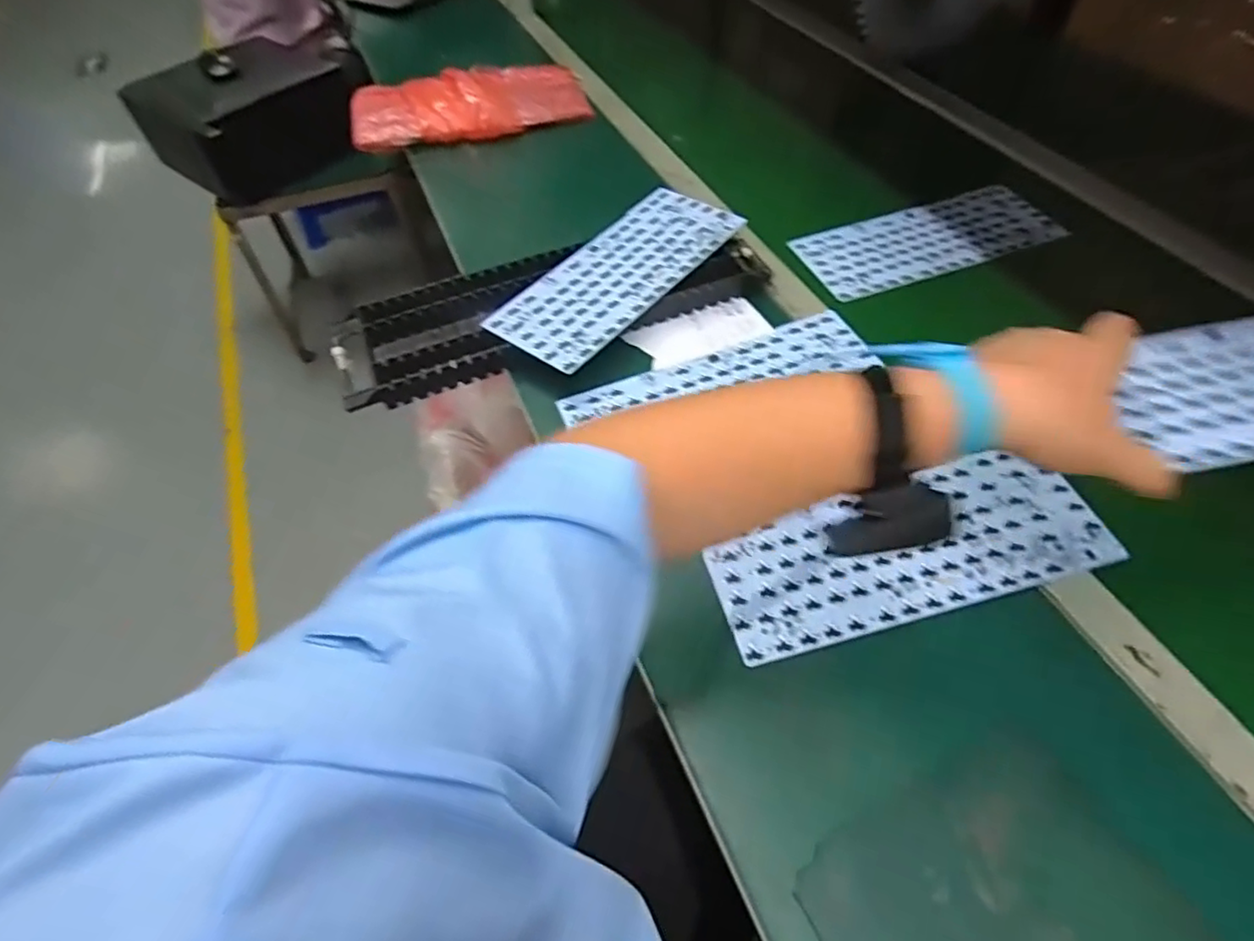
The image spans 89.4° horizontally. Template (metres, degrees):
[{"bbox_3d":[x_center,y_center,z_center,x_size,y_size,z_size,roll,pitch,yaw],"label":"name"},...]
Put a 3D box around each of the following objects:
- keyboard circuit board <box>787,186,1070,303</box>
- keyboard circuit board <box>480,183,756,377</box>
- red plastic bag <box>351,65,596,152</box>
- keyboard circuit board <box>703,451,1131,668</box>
[{"bbox_3d":[0.352,-0.277,0.755,0.299,0.007,0.127,-18,54,-10],"label":"keyboard circuit board"},{"bbox_3d":[-0.005,-0.214,0.683,0.125,0.009,0.304,31,60,23],"label":"keyboard circuit board"},{"bbox_3d":[-0.234,-0.555,0.945,0.349,0.043,0.164,-16,54,-8],"label":"red plastic bag"},{"bbox_3d":[0.219,0.060,0.497,0.302,0.007,0.111,-14,55,-6],"label":"keyboard circuit board"}]

